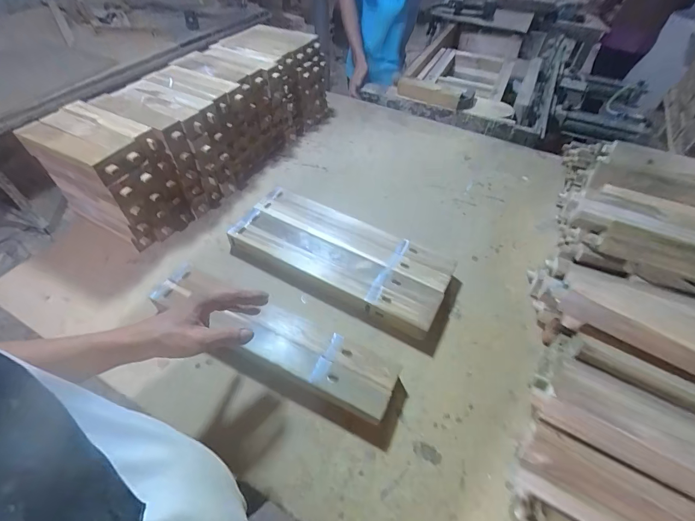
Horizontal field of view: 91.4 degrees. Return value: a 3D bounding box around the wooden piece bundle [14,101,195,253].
[{"bbox_3d":[-0.496,-0.184,0.729,0.243,0.208,0.162,23,54,16],"label":"wooden piece bundle"}]

